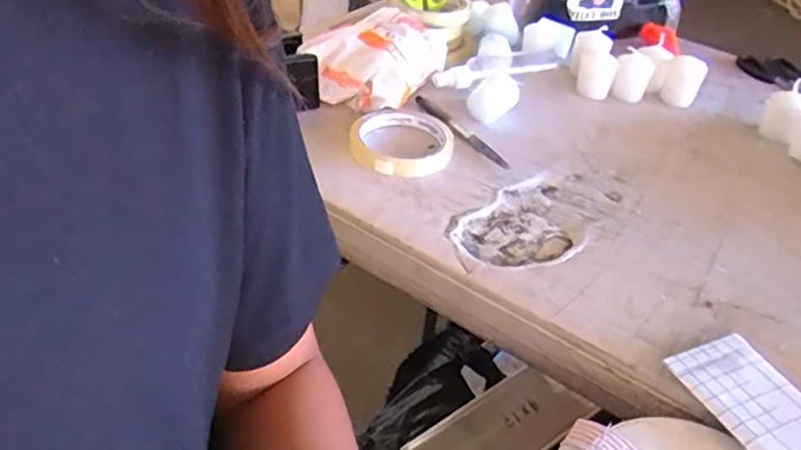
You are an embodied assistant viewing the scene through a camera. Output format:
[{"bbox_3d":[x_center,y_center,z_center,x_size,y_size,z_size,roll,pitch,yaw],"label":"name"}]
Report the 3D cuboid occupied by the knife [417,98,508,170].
[{"bbox_3d":[0.051,-0.087,0.583,0.017,0.010,0.132,-20,46,-30],"label":"knife"}]

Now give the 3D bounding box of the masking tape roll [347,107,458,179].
[{"bbox_3d":[0.003,-0.074,0.559,0.089,0.016,0.092,5,39,-4],"label":"masking tape roll"}]

